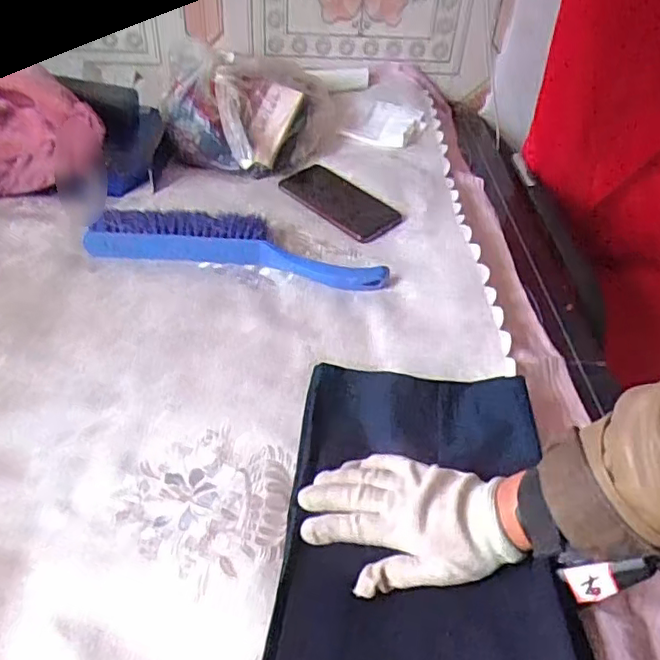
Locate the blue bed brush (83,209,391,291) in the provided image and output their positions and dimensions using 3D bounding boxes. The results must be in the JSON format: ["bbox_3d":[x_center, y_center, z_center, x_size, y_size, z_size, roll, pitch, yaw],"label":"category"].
[{"bbox_3d":[-0.107,-0.102,0.718,0.356,0.041,0.092,7,42,6],"label":"blue bed brush"}]

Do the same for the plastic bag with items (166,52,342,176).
[{"bbox_3d":[-0.113,-0.309,0.883,0.242,0.124,0.171,1,43,-6],"label":"plastic bag with items"}]

